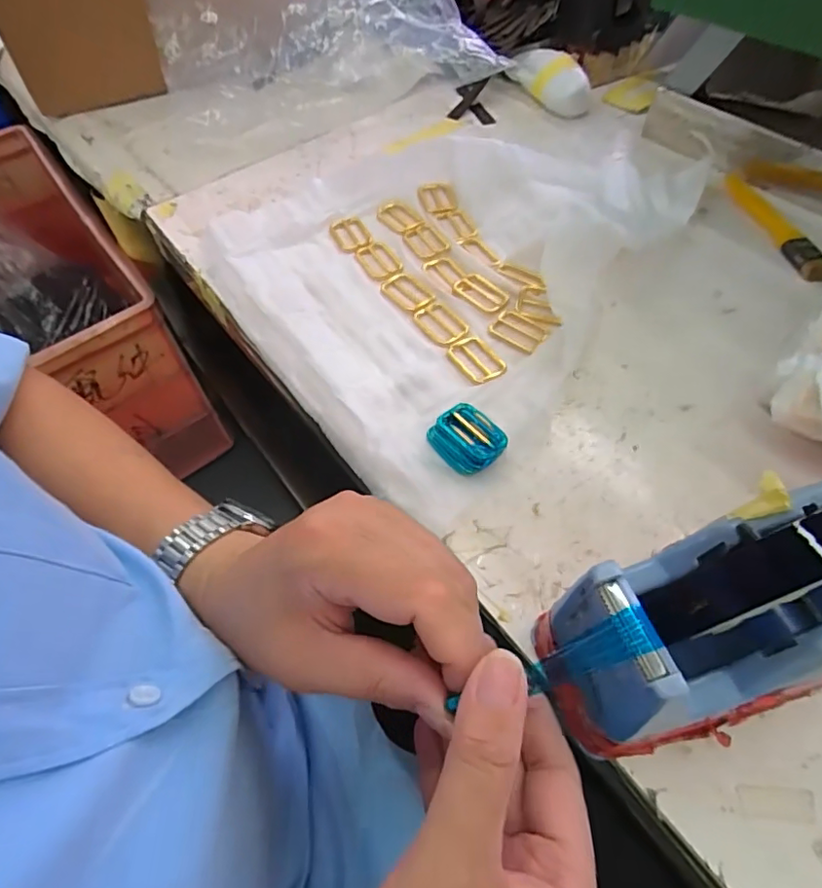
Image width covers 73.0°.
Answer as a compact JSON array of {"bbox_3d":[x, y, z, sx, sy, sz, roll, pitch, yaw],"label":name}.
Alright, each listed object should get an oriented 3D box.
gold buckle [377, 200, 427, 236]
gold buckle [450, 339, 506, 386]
[{"bbox_3d":[-0.011,-0.213,0.523,0.030,0.004,0.052,-37,62,-19],"label":"gold buckle"},{"bbox_3d":[0.049,-0.065,0.420,0.032,0.004,0.047,-29,60,-15],"label":"gold buckle"}]

